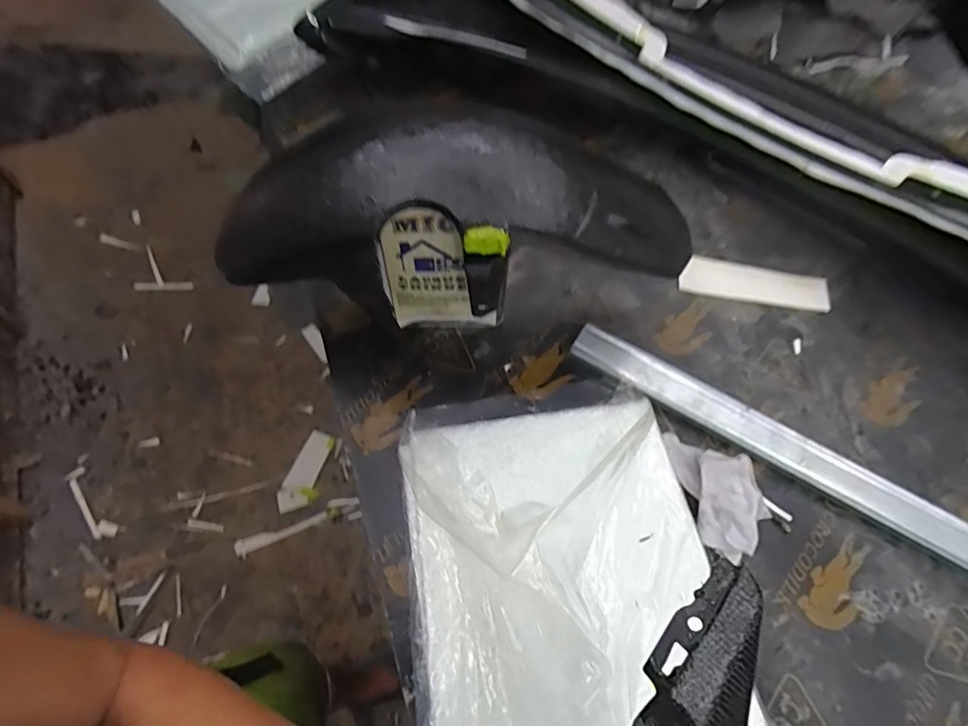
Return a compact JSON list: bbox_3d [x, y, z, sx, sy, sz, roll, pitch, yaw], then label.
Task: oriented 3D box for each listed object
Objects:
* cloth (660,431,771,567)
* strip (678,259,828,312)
[{"bbox_3d":[0.267,0.141,0.583,0.084,0.023,0.142,-13,65,-8],"label":"cloth"},{"bbox_3d":[0.372,-0.108,0.715,0.202,0.014,0.059,9,64,3],"label":"strip"}]

